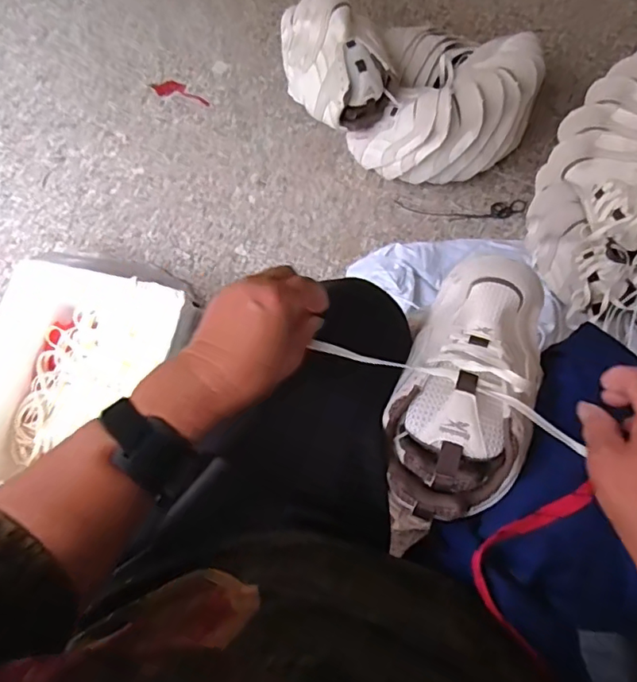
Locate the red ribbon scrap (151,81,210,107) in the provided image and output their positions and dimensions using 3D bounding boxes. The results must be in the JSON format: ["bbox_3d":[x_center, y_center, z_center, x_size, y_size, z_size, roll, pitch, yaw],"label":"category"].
[{"bbox_3d":[-0.273,-0.501,1.088,0.126,0.008,0.041,16,74,3],"label":"red ribbon scrap"}]

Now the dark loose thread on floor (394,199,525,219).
[{"bbox_3d":[0.263,-0.241,0.995,0.235,0.010,0.036,0,74,-1],"label":"dark loose thread on floor"}]

